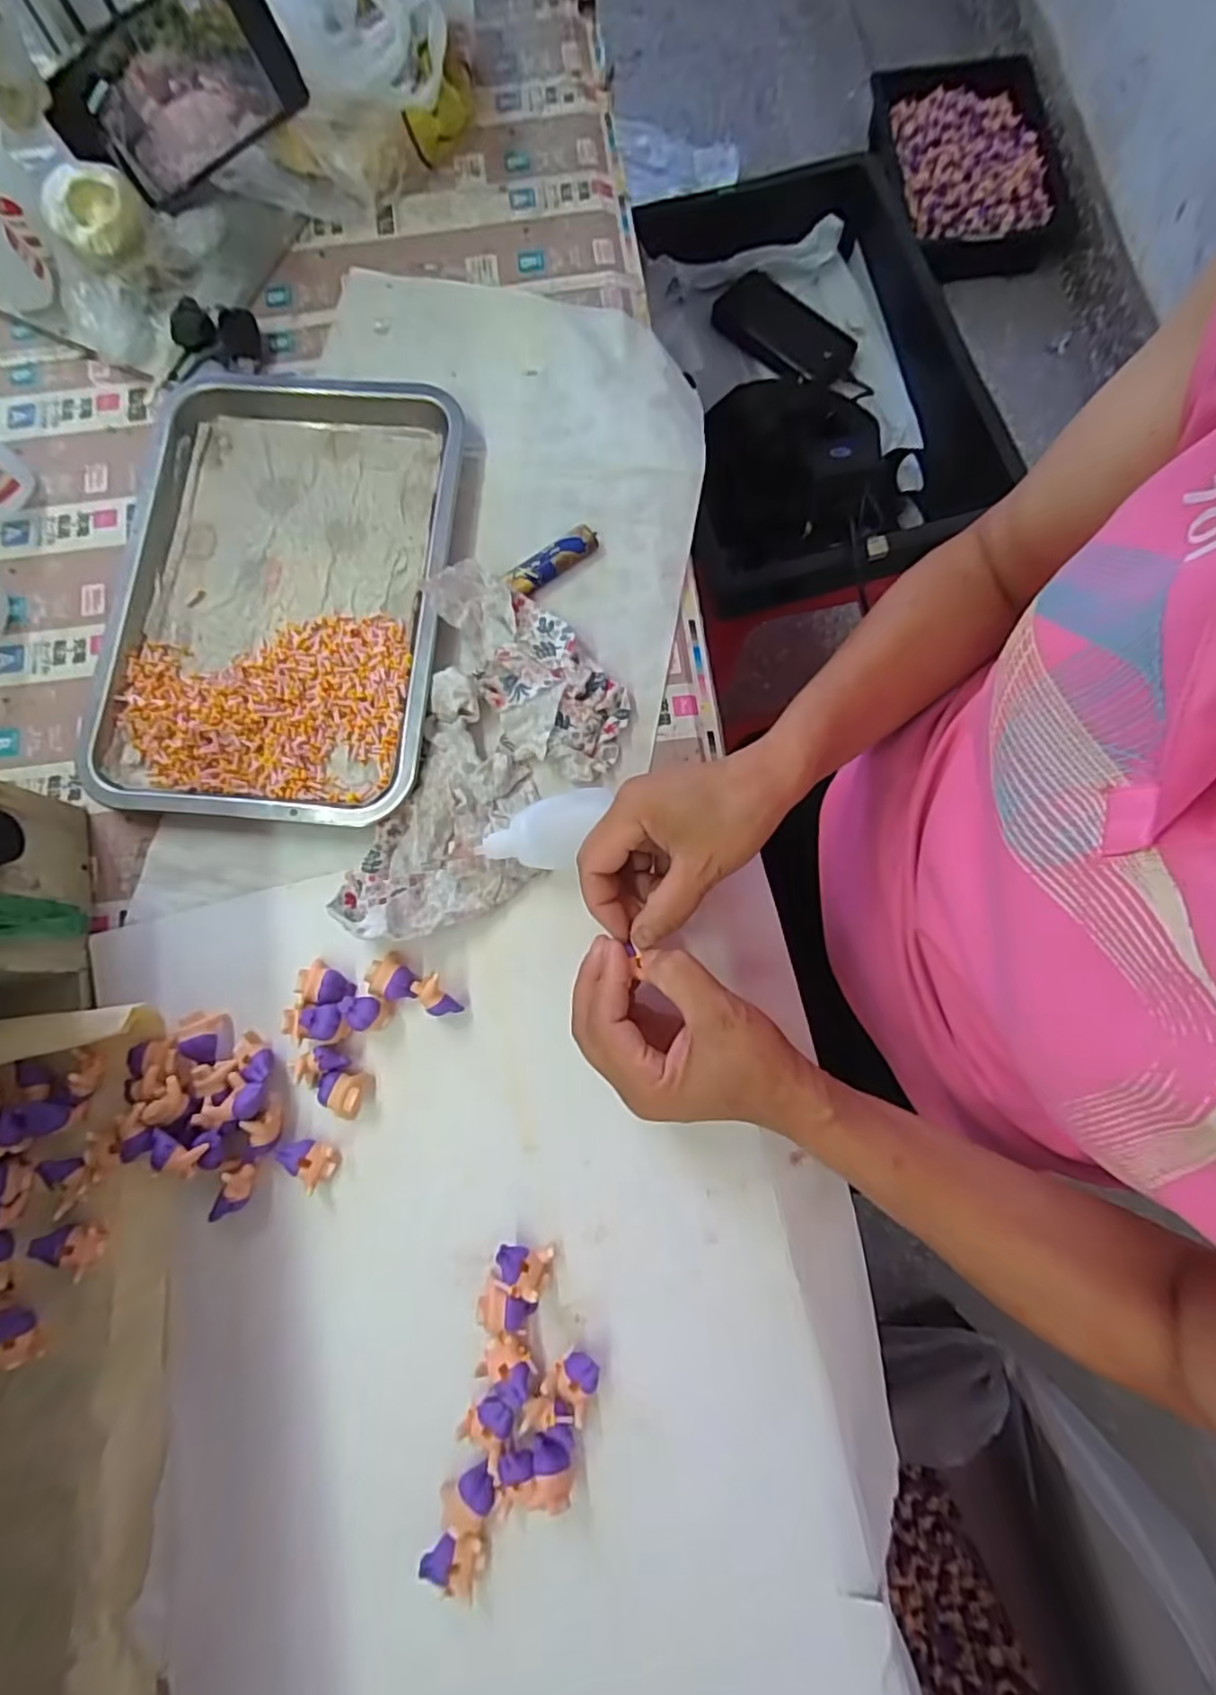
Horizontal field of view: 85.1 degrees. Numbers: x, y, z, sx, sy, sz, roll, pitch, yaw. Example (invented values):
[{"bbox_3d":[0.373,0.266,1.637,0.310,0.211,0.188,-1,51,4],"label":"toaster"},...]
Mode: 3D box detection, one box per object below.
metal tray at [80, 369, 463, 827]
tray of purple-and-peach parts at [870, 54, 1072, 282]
[{"bbox_3d":[-0.222,-0.172,0.435,0.229,0.020,0.310,4,78,1],"label":"metal tray"},{"bbox_3d":[0.681,-1.319,1.278,0.295,0.081,0.449,-9,77,-1],"label":"tray of purple-and-peach parts"}]

